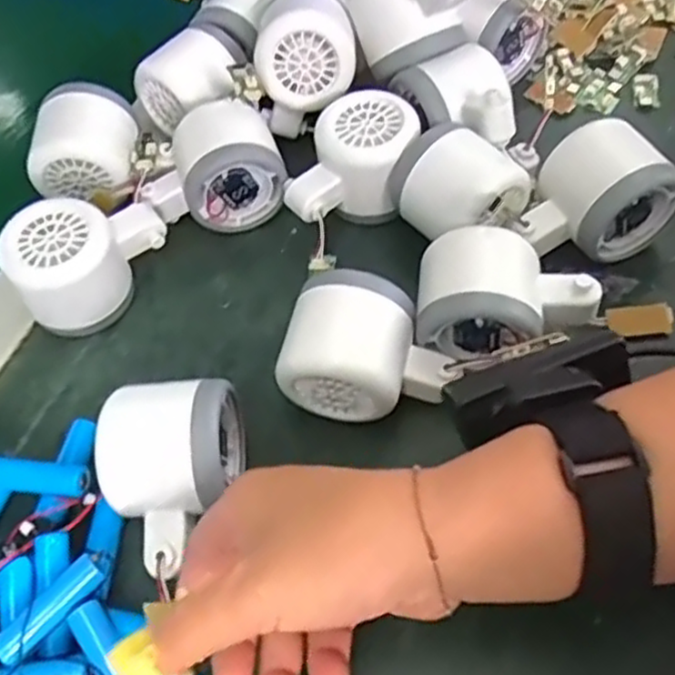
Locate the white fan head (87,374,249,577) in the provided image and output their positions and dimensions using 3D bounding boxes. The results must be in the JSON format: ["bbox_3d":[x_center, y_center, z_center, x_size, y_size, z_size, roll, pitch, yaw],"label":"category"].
[{"bbox_3d":[-0.074,0.060,0.316,0.057,0.050,0.079,-4,60,1],"label":"white fan head"}]

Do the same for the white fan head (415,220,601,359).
[{"bbox_3d":[0.081,-0.016,0.353,0.084,0.050,0.060,8,59,10],"label":"white fan head"}]

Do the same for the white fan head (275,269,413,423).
[{"bbox_3d":[0.006,0.005,0.347,0.057,0.063,0.057,12,60,12],"label":"white fan head"}]

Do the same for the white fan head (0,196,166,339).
[{"bbox_3d":[-0.137,-0.045,0.395,0.051,0.053,0.082,33,66,23],"label":"white fan head"}]

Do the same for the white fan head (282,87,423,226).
[{"bbox_3d":[0.011,-0.094,0.411,0.055,0.054,0.077,20,62,17],"label":"white fan head"}]

